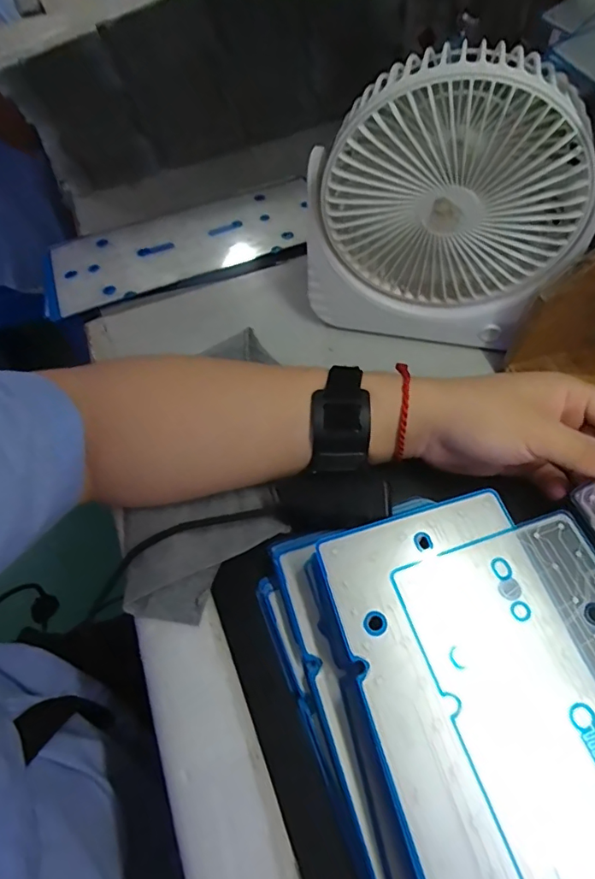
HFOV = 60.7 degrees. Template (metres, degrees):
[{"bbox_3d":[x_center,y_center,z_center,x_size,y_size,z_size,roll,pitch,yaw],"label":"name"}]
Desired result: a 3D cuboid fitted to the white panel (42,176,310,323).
[{"bbox_3d":[-0.118,-0.197,0.511,0.275,0.018,0.110,-22,60,-10],"label":"white panel"}]

